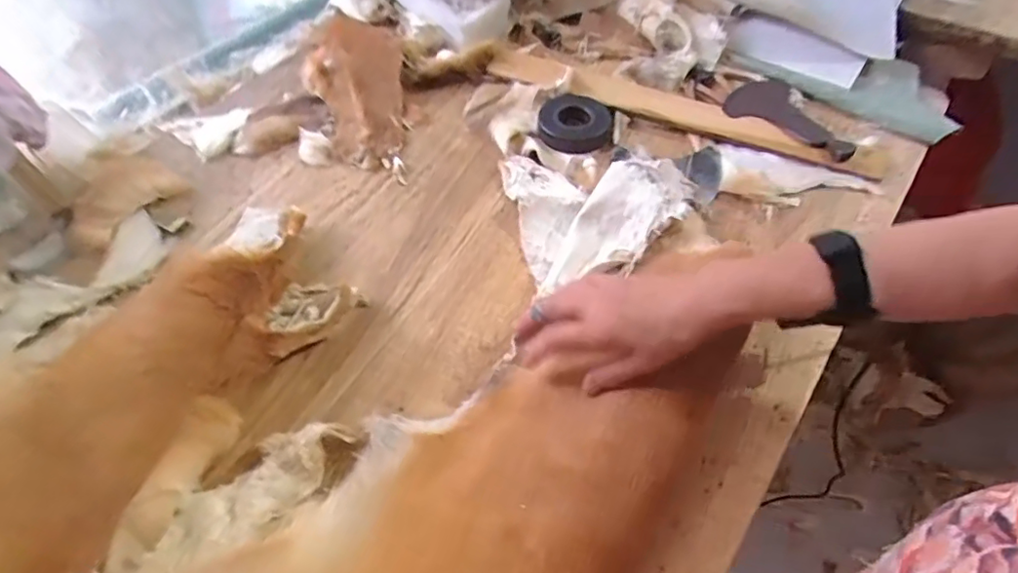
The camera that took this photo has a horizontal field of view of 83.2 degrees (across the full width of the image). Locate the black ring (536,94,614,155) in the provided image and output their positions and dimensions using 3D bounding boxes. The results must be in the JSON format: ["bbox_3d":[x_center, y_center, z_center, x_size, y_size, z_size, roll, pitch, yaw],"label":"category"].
[{"bbox_3d":[0.081,-0.203,0.710,0.089,0.032,0.089,1,54,3],"label":"black ring"}]

